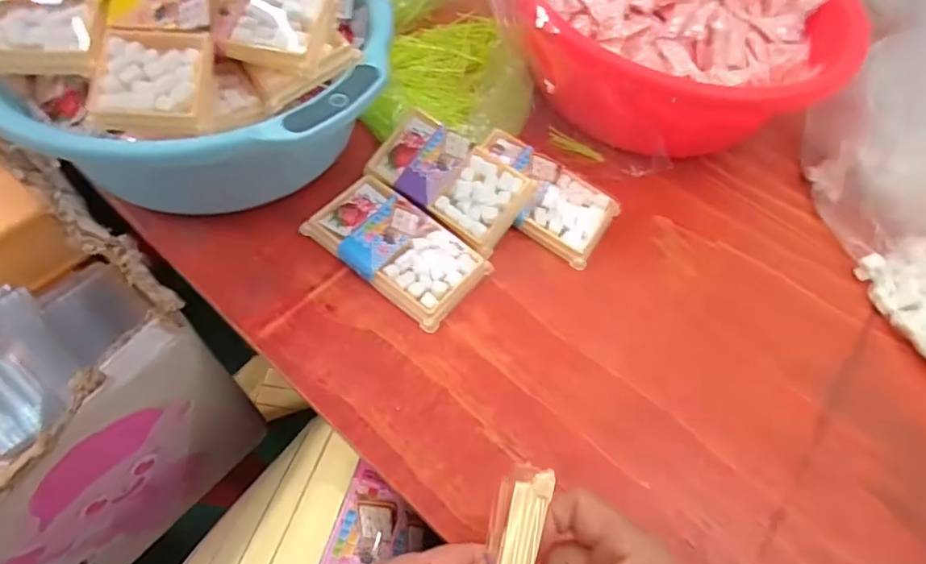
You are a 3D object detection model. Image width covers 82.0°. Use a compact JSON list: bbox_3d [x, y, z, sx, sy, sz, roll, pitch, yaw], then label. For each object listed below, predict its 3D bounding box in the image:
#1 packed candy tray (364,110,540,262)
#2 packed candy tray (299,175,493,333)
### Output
[{"bbox_3d":[-0.013,-0.088,0.449,0.132,0.015,0.071,36,85,13],"label":"packed candy tray"},{"bbox_3d":[-0.053,-0.027,0.431,0.134,0.018,0.074,36,63,16],"label":"packed candy tray"}]

